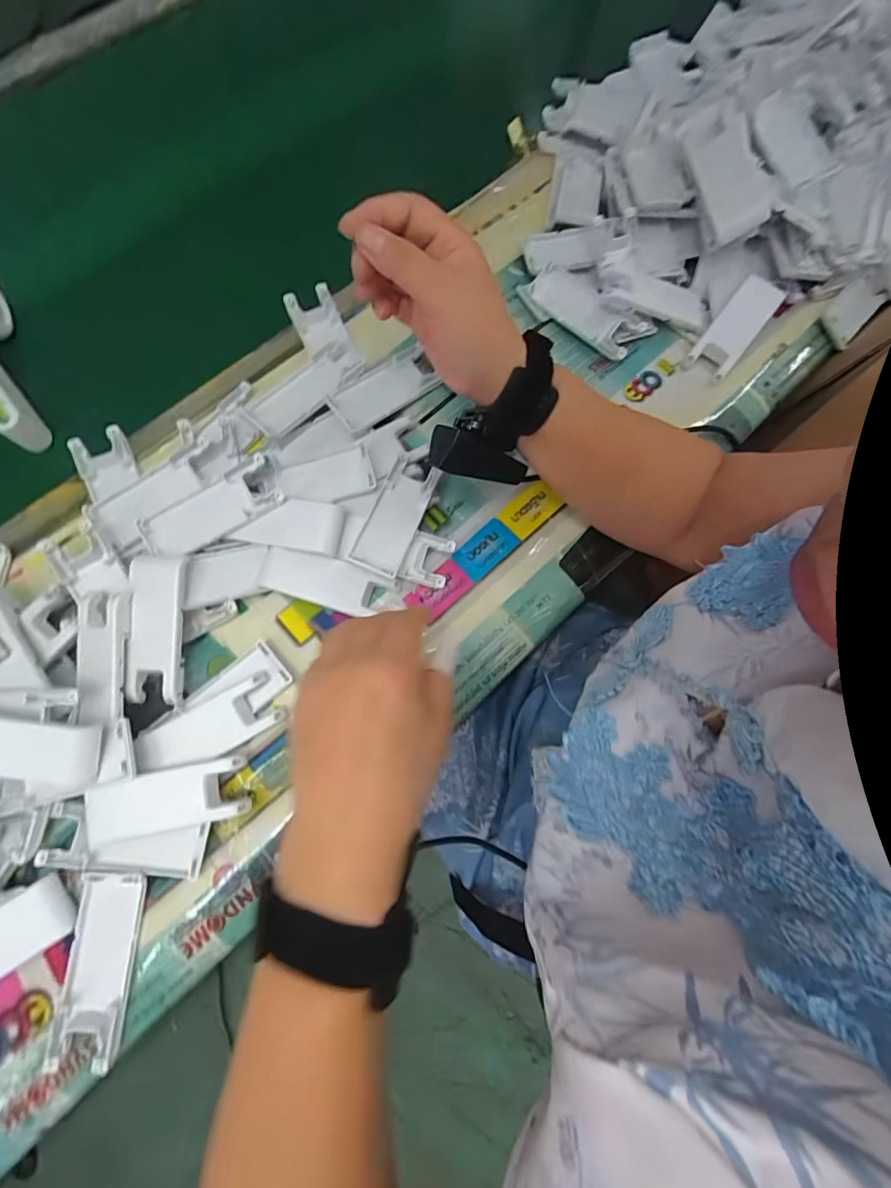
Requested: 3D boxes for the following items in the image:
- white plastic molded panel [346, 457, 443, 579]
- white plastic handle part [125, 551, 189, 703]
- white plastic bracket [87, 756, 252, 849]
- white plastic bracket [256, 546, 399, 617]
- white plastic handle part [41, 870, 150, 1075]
[{"bbox_3d":[-0.040,-0.062,0.380,0.040,0.008,0.092,25,80,-10],"label":"white plastic molded panel"},{"bbox_3d":[-0.202,0.024,0.338,0.034,0.013,0.102,1,89,1],"label":"white plastic handle part"},{"bbox_3d":[-0.186,0.138,0.324,0.104,0.013,0.037,-10,78,-6],"label":"white plastic bracket"},{"bbox_3d":[-0.090,-0.009,0.364,0.095,0.006,0.036,18,84,-9],"label":"white plastic bracket"},{"bbox_3d":[-0.219,0.234,0.304,0.041,0.009,0.103,1,77,-4],"label":"white plastic handle part"}]

